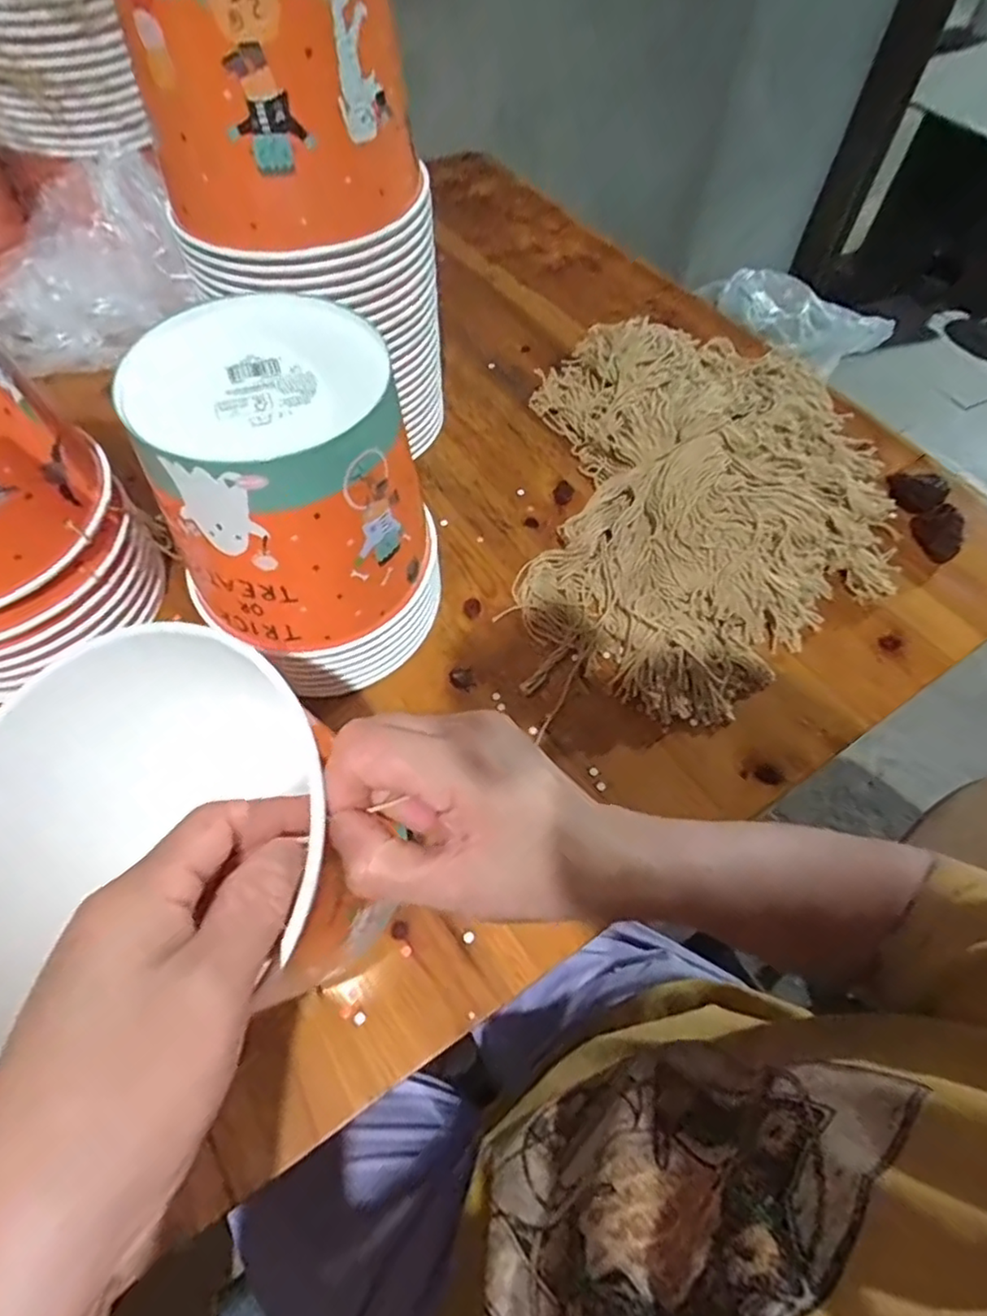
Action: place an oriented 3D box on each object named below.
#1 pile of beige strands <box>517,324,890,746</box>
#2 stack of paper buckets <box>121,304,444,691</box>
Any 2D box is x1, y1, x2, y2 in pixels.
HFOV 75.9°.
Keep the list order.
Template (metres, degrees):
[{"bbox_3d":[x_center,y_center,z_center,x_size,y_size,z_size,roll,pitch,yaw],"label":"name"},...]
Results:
[{"bbox_3d":[0.170,-0.130,0.487,0.276,0.072,0.371,4,58,0],"label":"pile of beige strands"},{"bbox_3d":[-0.106,-0.088,0.379,0.143,0.179,0.139,-6,59,-6],"label":"stack of paper buckets"}]

